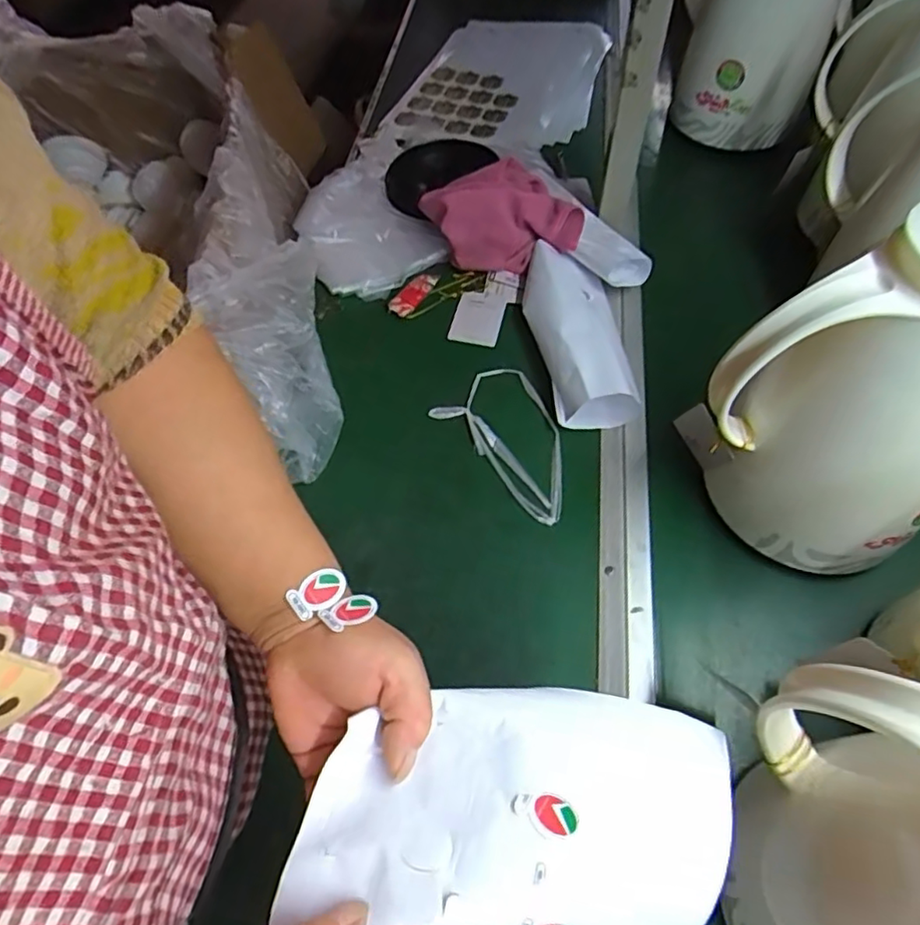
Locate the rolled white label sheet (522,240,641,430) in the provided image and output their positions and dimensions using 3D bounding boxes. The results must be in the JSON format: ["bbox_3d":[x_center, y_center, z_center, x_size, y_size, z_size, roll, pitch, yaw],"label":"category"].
[{"bbox_3d":[0.109,-0.131,0.595,0.081,0.050,0.229,-4,58,-1],"label":"rolled white label sheet"}]

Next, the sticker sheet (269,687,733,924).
[{"bbox_3d":[0.024,0.160,0.286,0.198,0.023,0.102,2,58,3],"label":"sticker sheet"}]

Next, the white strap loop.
[{"bbox_3d":[0.056,-0.022,0.559,0.094,0.005,0.160,-34,63,-18],"label":"white strap loop"}]

